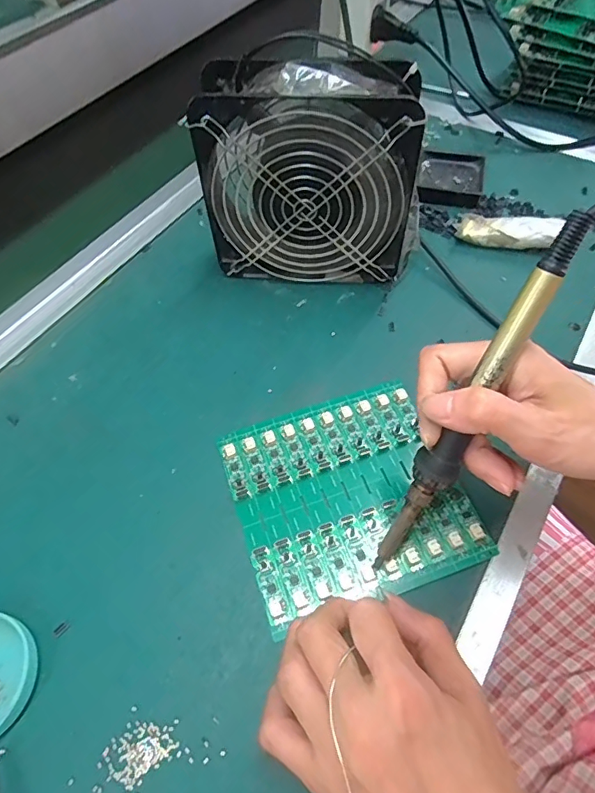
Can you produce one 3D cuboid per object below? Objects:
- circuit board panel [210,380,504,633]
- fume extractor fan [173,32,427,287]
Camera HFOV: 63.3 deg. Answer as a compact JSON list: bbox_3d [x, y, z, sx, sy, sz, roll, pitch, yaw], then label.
[{"bbox_3d":[0.031,0.061,0.311,0.137,0.007,0.130,-17,59,-9],"label":"circuit board panel"},{"bbox_3d":[0.013,-0.161,0.363,0.159,0.153,0.057,5,58,4],"label":"fume extractor fan"}]

